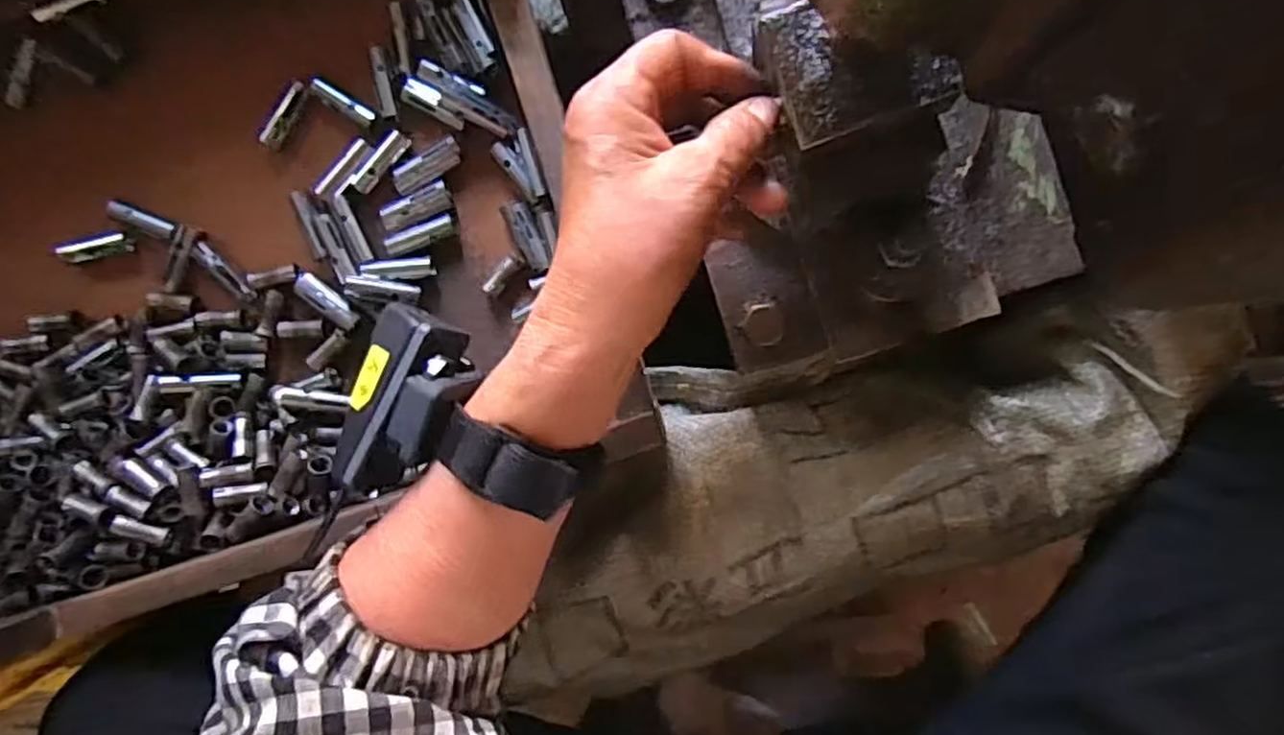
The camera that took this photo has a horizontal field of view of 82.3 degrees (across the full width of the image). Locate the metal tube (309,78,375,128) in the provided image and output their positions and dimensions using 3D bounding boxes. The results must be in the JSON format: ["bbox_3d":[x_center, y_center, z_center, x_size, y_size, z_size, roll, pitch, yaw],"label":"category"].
[{"bbox_3d":[-0.155,-0.137,0.380,0.036,0.009,0.010,31,95,8],"label":"metal tube"}]

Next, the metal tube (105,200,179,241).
[{"bbox_3d":[-0.261,-0.077,0.385,0.037,0.009,0.011,22,94,-6],"label":"metal tube"}]

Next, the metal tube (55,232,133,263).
[{"bbox_3d":[-0.292,-0.064,0.392,0.033,0.010,0.011,-19,87,-25],"label":"metal tube"}]

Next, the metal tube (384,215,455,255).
[{"bbox_3d":[-0.116,-0.068,0.384,0.036,0.008,0.011,-21,87,9],"label":"metal tube"}]

